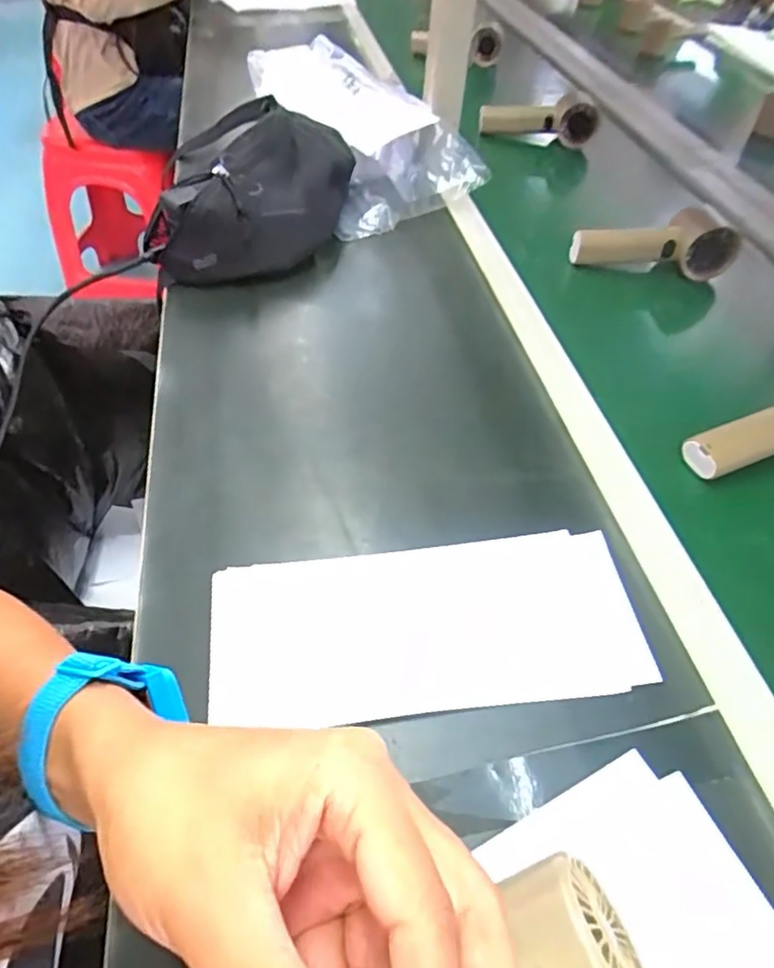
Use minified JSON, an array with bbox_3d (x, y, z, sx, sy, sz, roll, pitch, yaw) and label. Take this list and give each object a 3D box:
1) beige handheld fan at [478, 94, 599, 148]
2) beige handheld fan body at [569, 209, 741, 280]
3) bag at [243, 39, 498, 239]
[{"bbox_3d":[0.216,-0.518,0.869,0.158,0.050,0.058,15,51,7],"label":"beige handheld fan"},{"bbox_3d":[0.275,-0.254,0.639,0.167,0.046,0.056,3,51,4],"label":"beige handheld fan body"},{"bbox_3d":[-0.044,-0.437,0.745,0.178,0.088,0.335,-22,53,-17],"label":"bag"}]

